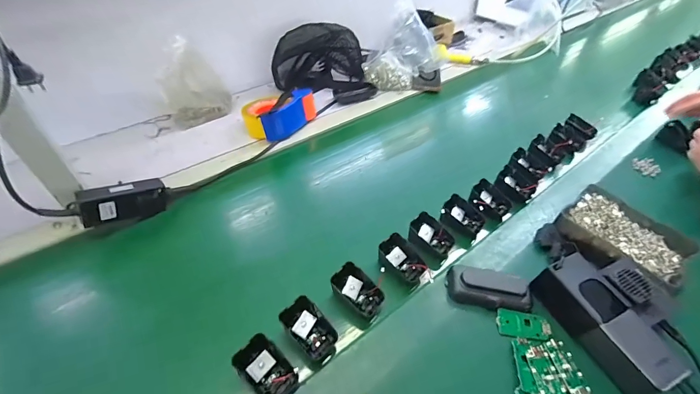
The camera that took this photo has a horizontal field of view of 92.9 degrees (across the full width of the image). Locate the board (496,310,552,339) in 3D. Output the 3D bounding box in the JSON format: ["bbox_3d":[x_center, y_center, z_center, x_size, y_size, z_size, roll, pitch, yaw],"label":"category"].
[{"bbox_3d":[0.220,0.161,0.421,0.063,0.004,0.033,6,46,2],"label":"board"}]

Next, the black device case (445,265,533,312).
[{"bbox_3d":[0.187,0.121,0.444,0.106,0.020,0.052,7,46,4],"label":"black device case"}]

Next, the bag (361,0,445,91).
[{"bbox_3d":[0.129,-0.360,0.824,0.140,0.178,0.132,-13,48,-15],"label":"bag"}]

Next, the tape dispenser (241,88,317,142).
[{"bbox_3d":[-0.157,-0.185,0.722,0.101,0.064,0.144,37,55,28],"label":"tape dispenser"}]

